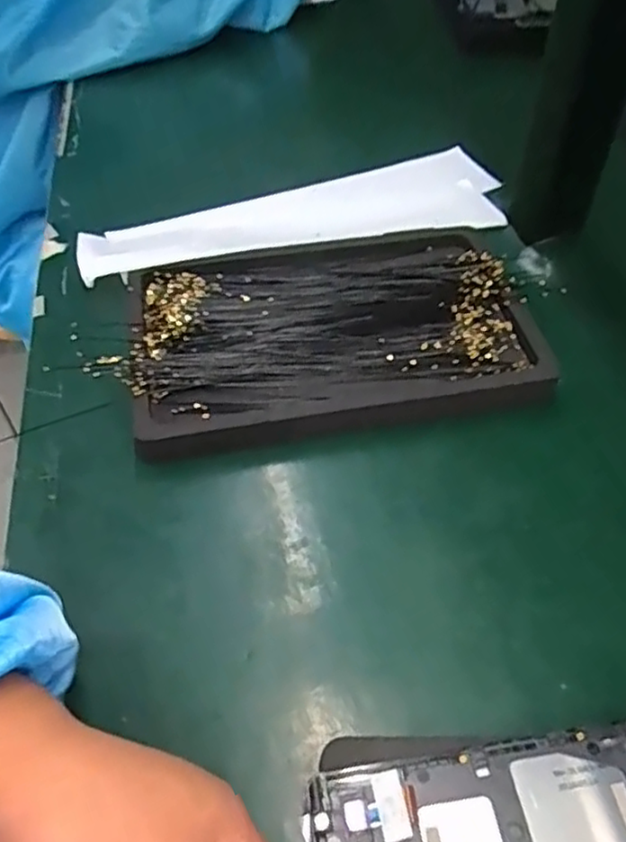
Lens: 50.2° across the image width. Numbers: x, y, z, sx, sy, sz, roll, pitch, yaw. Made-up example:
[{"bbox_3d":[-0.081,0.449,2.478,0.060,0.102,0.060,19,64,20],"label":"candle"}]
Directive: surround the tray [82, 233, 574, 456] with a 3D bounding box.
[{"bbox_3d":[0.011,-0.057,0.415,0.241,0.021,0.156,-8,48,-6],"label":"tray"}]

